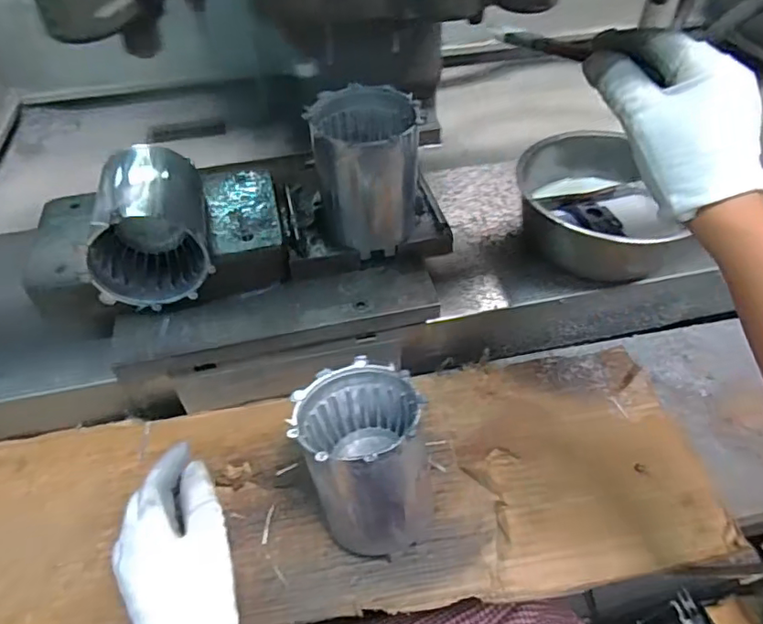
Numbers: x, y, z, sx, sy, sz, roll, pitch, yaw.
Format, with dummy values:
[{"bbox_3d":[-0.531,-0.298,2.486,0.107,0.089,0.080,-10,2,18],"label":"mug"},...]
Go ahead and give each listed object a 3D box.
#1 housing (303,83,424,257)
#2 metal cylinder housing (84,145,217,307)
[{"bbox_3d":[-0.012,-0.126,0.496,0.090,0.115,0.083,-5,48,-3],"label":"housing"},{"bbox_3d":[-0.200,-0.077,0.478,0.091,0.088,0.112,-13,49,-10],"label":"metal cylinder housing"}]

